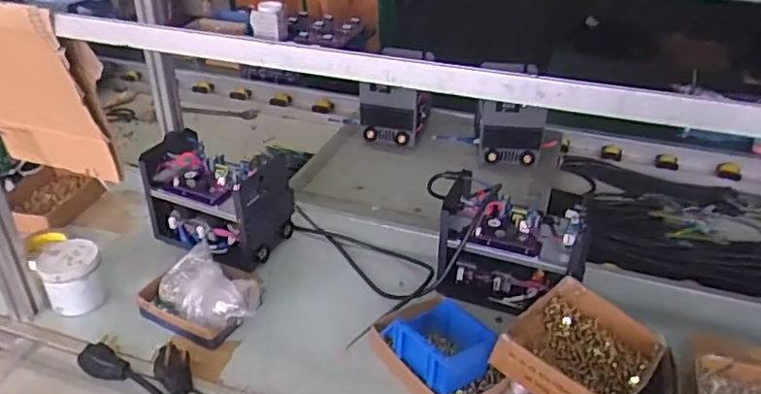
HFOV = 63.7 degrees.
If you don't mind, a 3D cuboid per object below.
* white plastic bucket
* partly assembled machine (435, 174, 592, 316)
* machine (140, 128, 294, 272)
[{"bbox_3d":[-0.526,0.140,1.050,0.092,0.108,0.085,1,32,-1],"label":"white plastic bucket"},{"bbox_3d":[0.234,0.105,1.093,0.249,0.198,0.185,11,33,15],"label":"partly assembled machine"},{"bbox_3d":[-0.317,0.008,1.207,0.265,0.191,0.155,16,35,21],"label":"machine"}]

